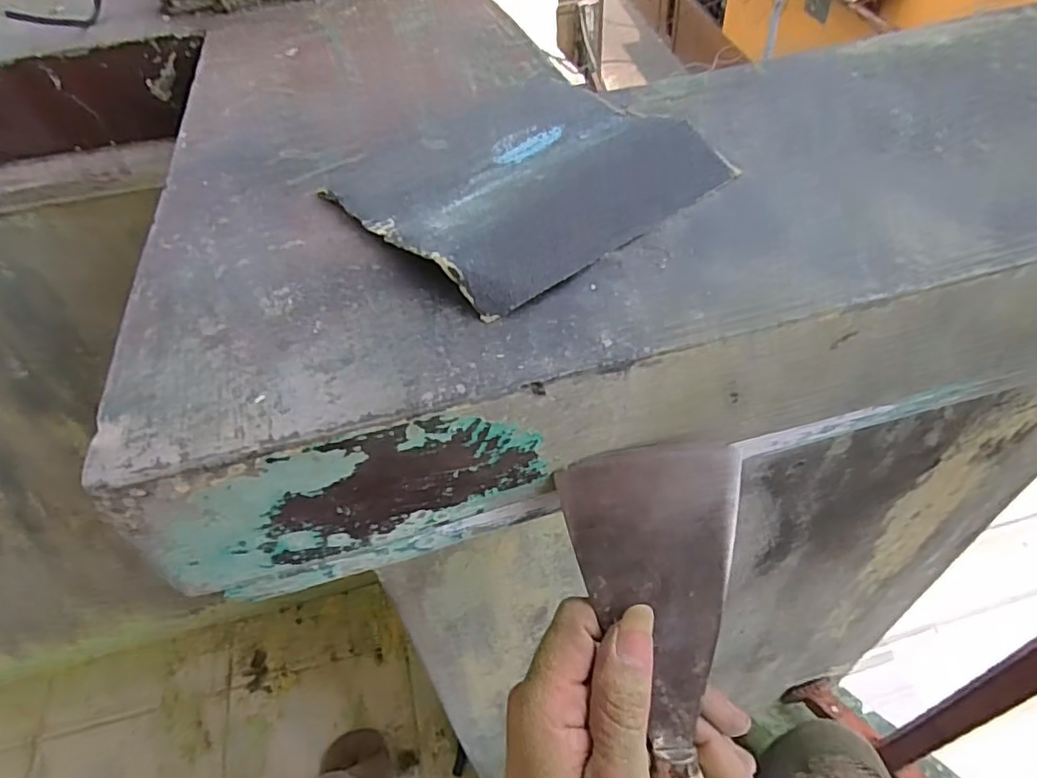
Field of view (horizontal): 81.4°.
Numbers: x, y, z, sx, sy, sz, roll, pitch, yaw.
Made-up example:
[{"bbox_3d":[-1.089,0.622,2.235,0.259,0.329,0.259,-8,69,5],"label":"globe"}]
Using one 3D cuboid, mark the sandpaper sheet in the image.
[{"bbox_3d":[0.001,-0.101,0.271,0.147,0.014,0.134,-35,54,-25],"label":"sandpaper sheet"}]

